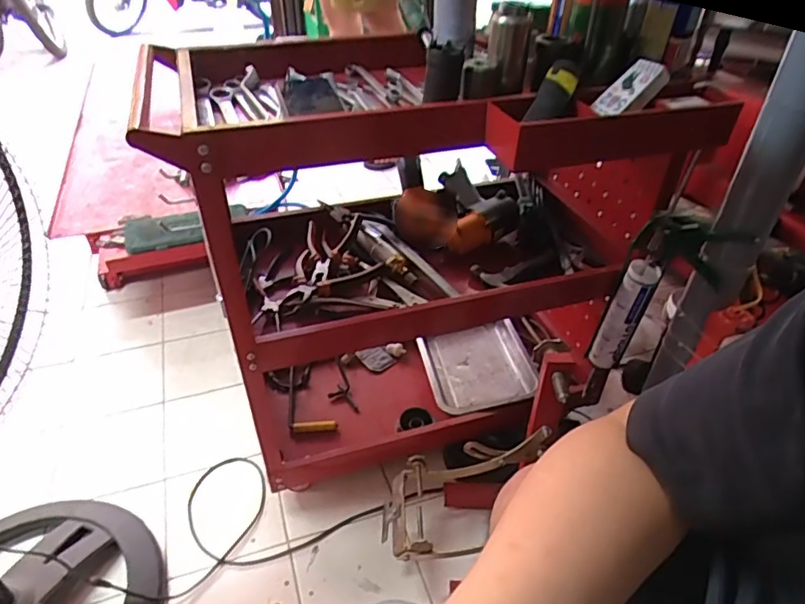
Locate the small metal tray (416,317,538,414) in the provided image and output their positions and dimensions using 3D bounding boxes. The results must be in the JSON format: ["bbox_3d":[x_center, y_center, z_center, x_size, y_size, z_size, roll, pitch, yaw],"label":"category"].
[{"bbox_3d":[0.159,0.141,1.151,0.219,0.056,0.235,-5,39,-6],"label":"small metal tray"}]

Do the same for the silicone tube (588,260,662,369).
[{"bbox_3d":[0.379,0.027,0.934,0.059,0.210,0.053,22,44,24],"label":"silicone tube"}]

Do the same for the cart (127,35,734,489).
[{"bbox_3d":[0.063,-0.068,0.946,0.684,0.655,0.485,-2,39,-3],"label":"cart"}]

